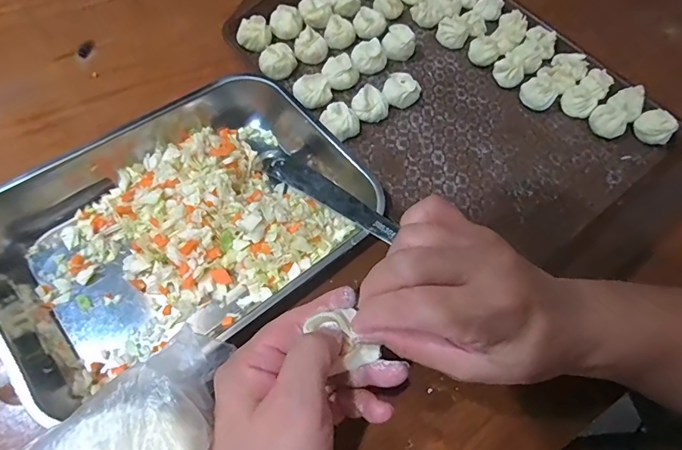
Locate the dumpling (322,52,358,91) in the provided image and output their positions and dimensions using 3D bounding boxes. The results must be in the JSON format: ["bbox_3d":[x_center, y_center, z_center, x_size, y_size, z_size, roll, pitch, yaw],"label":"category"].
[{"bbox_3d":[0.000,-0.144,0.400,0.033,0.022,0.031,6,62,-1],"label":"dumpling"}]

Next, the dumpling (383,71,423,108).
[{"bbox_3d":[0.056,-0.123,0.395,0.031,0.021,0.030,2,62,-3],"label":"dumpling"}]

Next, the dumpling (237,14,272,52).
[{"bbox_3d":[-0.084,-0.187,0.413,0.033,0.021,0.026,-8,63,-8],"label":"dumpling"}]

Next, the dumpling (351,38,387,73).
[{"bbox_3d":[0.027,-0.161,0.410,0.032,0.024,0.026,0,63,-4],"label":"dumpling"}]

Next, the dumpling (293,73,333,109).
[{"bbox_3d":[-0.026,-0.121,0.387,0.033,0.018,0.029,-17,65,-12],"label":"dumpling"}]

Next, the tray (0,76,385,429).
[{"bbox_3d":[-0.121,-0.014,0.316,0.256,0.040,0.200,-30,68,-18],"label":"tray"}]

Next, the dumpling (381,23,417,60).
[{"bbox_3d":[0.058,-0.182,0.424,0.032,0.024,0.030,15,63,4],"label":"dumpling"}]

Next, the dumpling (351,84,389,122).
[{"bbox_3d":[0.026,-0.108,0.383,0.033,0.024,0.026,6,62,-1],"label":"dumpling"}]

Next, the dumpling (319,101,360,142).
[{"bbox_3d":[-0.001,-0.089,0.371,0.033,0.023,0.028,-3,63,-6],"label":"dumpling"}]

